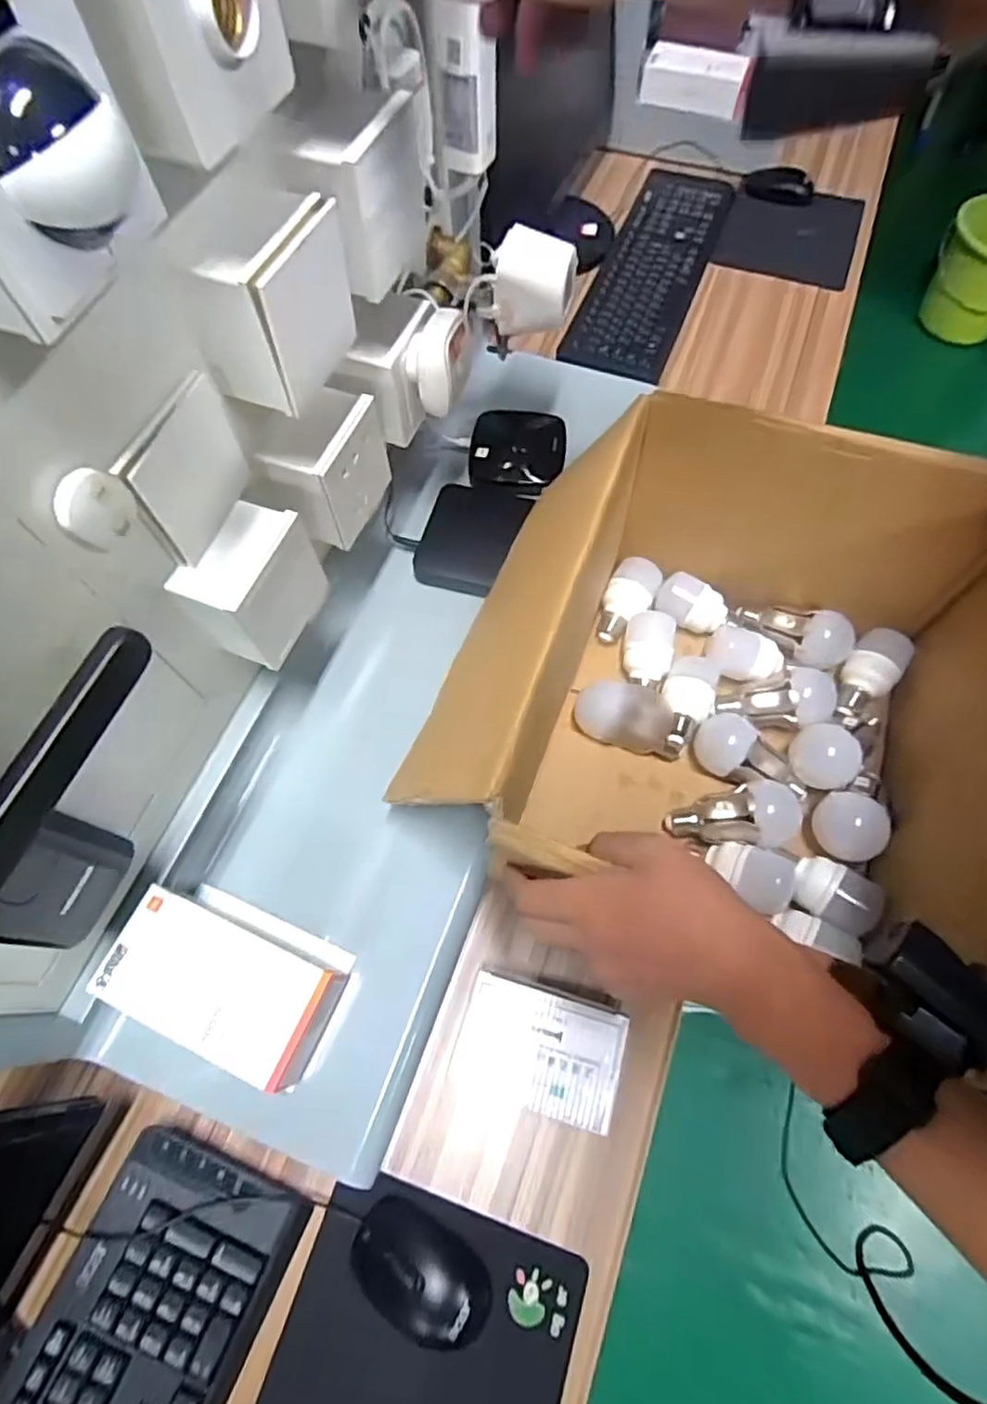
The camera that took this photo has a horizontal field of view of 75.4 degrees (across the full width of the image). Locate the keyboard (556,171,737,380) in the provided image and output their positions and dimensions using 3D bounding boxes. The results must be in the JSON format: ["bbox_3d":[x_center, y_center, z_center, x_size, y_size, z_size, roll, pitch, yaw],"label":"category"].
[{"bbox_3d":[0.234,-0.649,0.947,0.150,0.028,0.495,20,68,8],"label":"keyboard"}]

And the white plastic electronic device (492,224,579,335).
[{"bbox_3d":[0.040,-0.387,0.588,0.075,0.055,0.069,10,67,4],"label":"white plastic electronic device"}]

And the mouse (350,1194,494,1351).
[{"bbox_3d":[-0.055,0.422,0.468,0.105,0.035,0.063,29,70,12],"label":"mouse"}]

